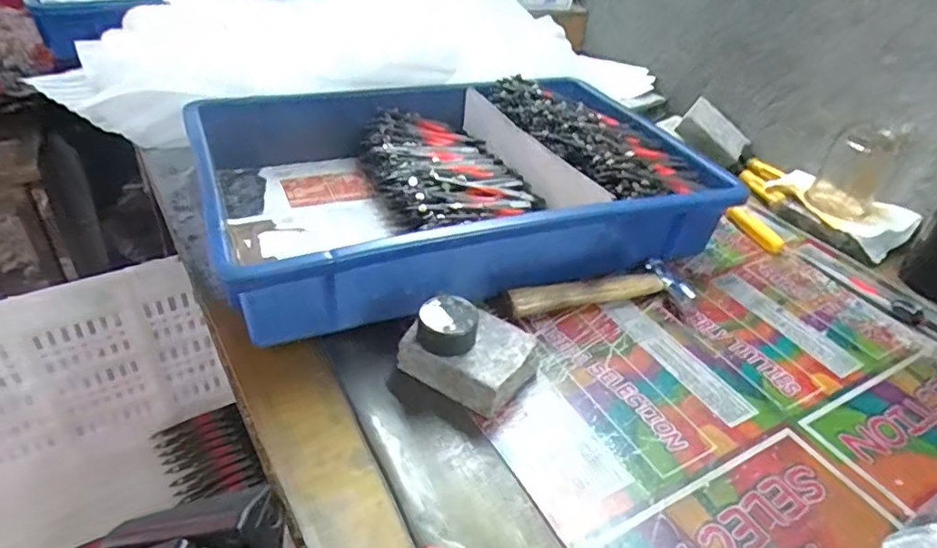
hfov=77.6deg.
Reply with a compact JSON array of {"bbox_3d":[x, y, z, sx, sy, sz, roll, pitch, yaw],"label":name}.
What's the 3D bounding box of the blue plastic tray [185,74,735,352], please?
[{"bbox_3d":[-0.012,-0.088,0.530,0.415,0.088,0.287,-12,41,-22],"label":"blue plastic tray"}]

